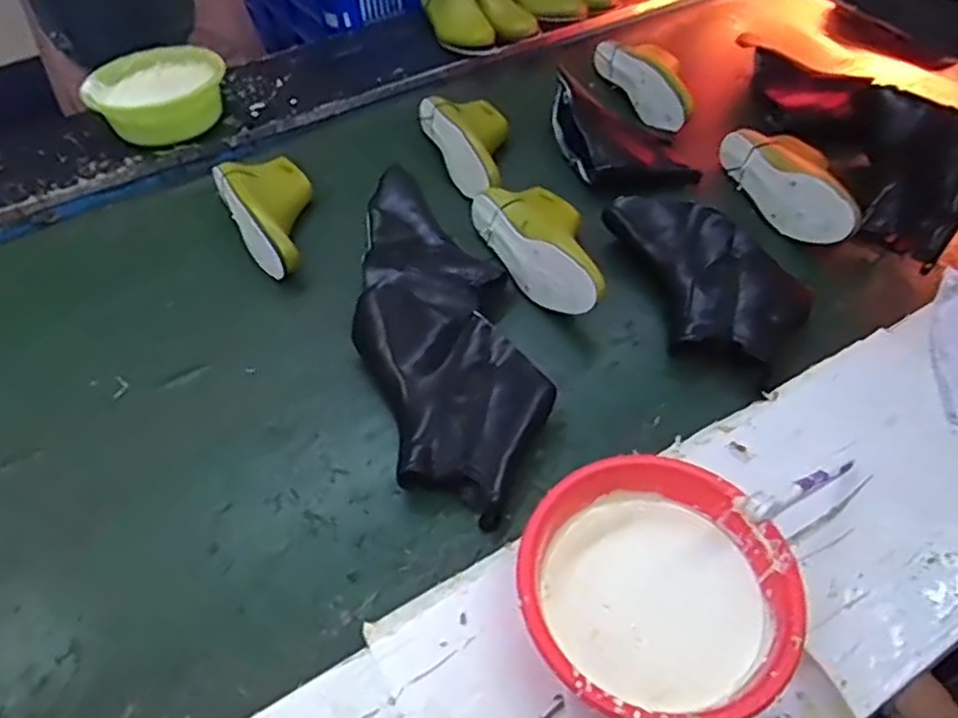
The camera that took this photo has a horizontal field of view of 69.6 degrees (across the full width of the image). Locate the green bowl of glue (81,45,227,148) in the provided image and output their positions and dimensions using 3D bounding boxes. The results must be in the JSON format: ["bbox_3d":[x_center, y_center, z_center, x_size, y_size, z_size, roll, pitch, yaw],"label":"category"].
[{"bbox_3d":[-0.462,-0.390,1.006,0.184,0.069,0.189,-14,51,-9],"label":"green bowl of glue"}]

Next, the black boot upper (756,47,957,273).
[{"bbox_3d":[0.505,-0.295,0.896,0.104,0.113,0.387,-10,51,-6],"label":"black boot upper"}]

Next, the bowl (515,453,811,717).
[{"bbox_3d":[0.128,0.175,0.507,0.184,0.082,0.186,-1,50,1],"label":"bowl"}]

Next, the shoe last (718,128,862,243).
[{"bbox_3d":[0.403,-0.231,0.874,0.092,0.066,0.205,-15,51,-10],"label":"shoe last"}]

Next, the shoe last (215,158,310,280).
[{"bbox_3d":[-0.253,-0.191,0.875,0.110,0.065,0.209,-24,54,-17],"label":"shoe last"}]

